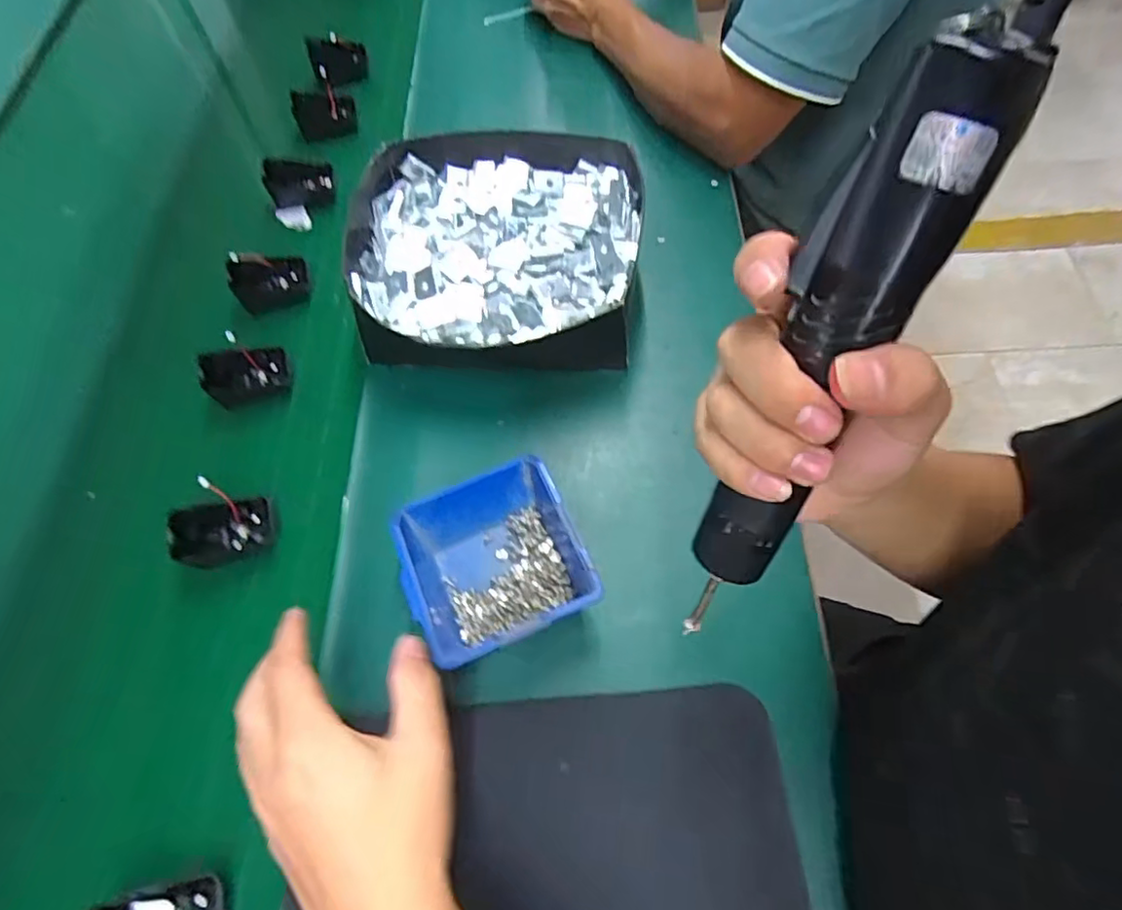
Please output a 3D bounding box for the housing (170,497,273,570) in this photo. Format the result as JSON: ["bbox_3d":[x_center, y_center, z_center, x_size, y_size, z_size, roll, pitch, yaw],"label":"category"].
[{"bbox_3d":[-0.254,0.058,0.469,0.066,0.031,0.041,-16,67,-6],"label":"housing"}]

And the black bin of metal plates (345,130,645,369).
[{"bbox_3d":[-0.059,-0.175,0.540,0.245,0.072,0.231,4,67,3],"label":"black bin of metal plates"}]

